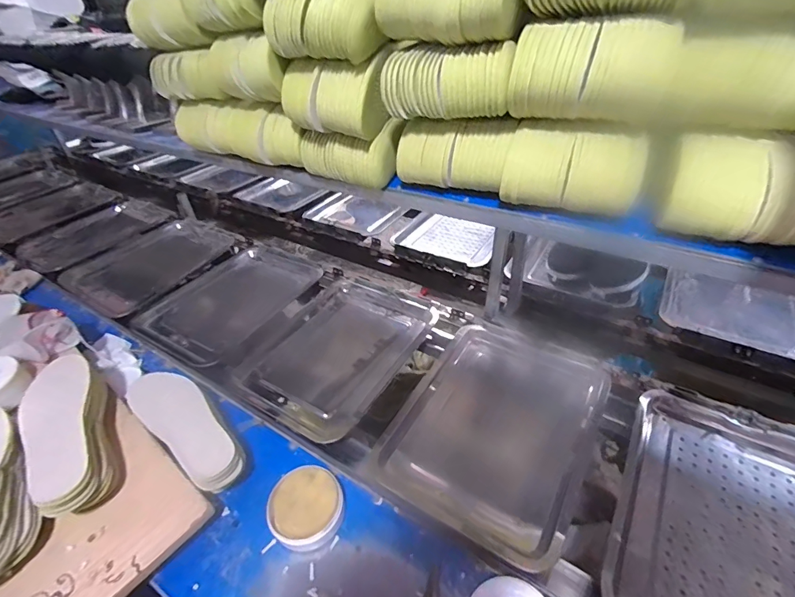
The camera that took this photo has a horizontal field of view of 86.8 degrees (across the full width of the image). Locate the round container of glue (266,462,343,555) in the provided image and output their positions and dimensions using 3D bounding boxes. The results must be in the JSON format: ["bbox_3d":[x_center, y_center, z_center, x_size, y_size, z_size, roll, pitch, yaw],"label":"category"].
[{"bbox_3d":[-0.126,0.284,0.574,0.096,0.052,0.091,-2,37,2],"label":"round container of glue"}]

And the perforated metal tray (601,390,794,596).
[{"bbox_3d":[0.409,0.280,0.489,0.263,0.030,0.339,19,43,27],"label":"perforated metal tray"}]

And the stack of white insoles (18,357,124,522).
[{"bbox_3d":[-0.466,0.194,0.605,0.103,0.098,0.250,-26,42,-27],"label":"stack of white insoles"}]

